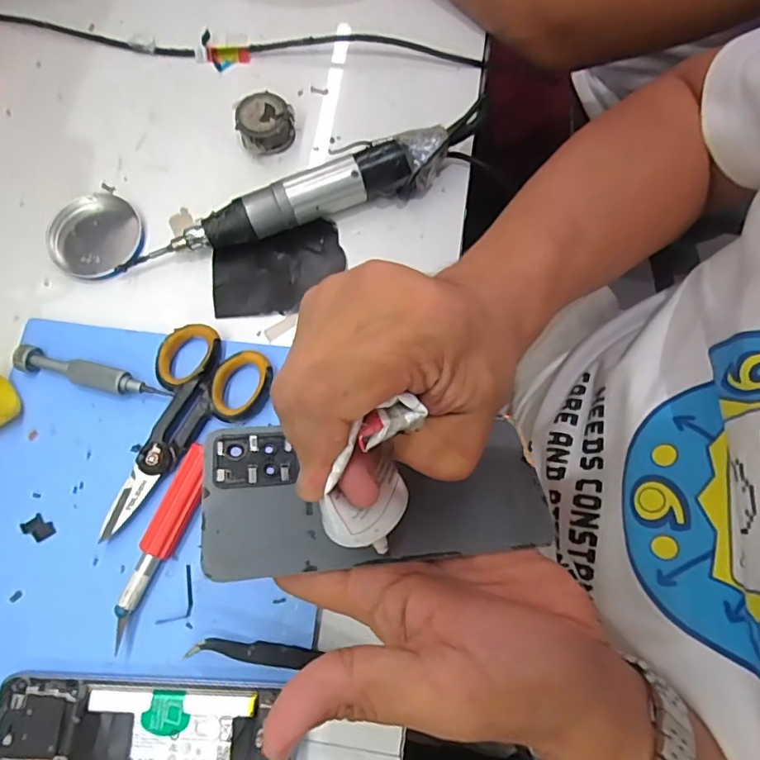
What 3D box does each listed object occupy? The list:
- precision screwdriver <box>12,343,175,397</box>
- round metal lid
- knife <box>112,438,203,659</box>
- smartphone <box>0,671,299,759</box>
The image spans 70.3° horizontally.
[{"bbox_3d":[-0.184,-0.003,0.346,0.104,0.017,0.016,14,75,3],"label":"precision screwdriver"},{"bbox_3d":[-0.203,-0.106,0.388,0.063,0.012,0.067,0,75,-1],"label":"round metal lid"},{"bbox_3d":[-0.128,0.095,0.318,0.020,0.018,0.115,22,76,5],"label":"knife"},{"bbox_3d":[-0.130,0.202,0.291,0.164,0.014,0.074,3,75,0],"label":"smartphone"}]

